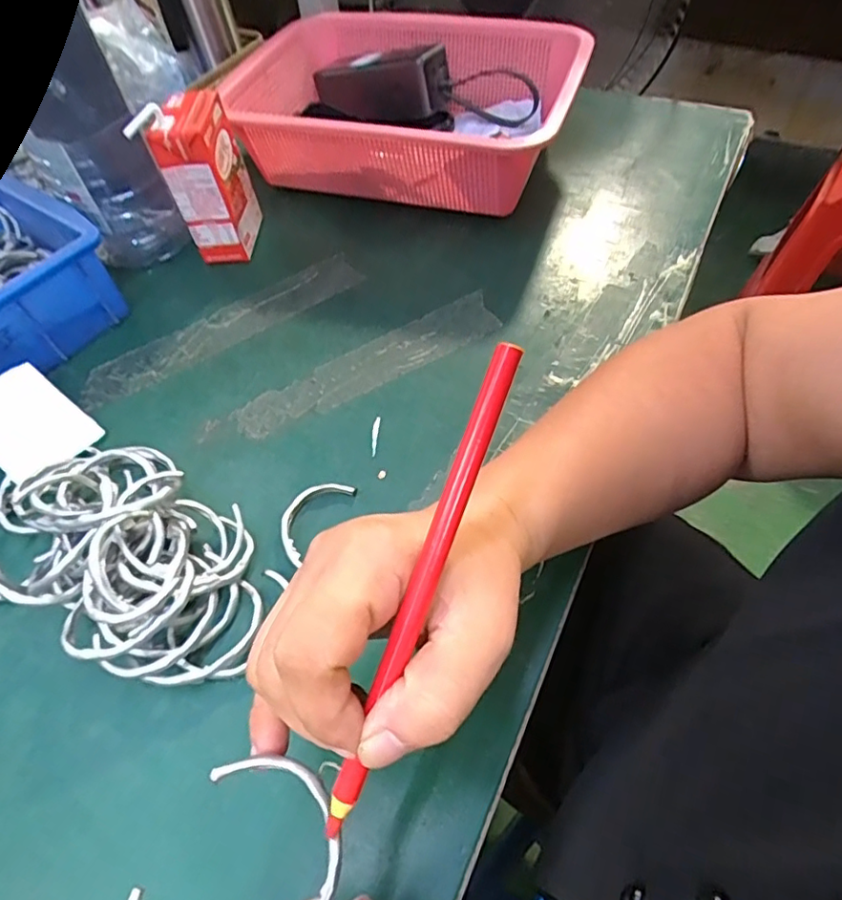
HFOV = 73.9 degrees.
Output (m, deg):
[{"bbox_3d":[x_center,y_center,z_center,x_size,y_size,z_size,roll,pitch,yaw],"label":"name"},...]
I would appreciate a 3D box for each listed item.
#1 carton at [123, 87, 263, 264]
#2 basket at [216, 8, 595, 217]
[{"bbox_3d":[-0.170,-0.213,0.447,0.043,0.118,0.075,1,55,6],"label":"carton"},{"bbox_3d":[-0.016,-0.310,0.519,0.312,0.090,0.210,15,58,15],"label":"basket"}]

